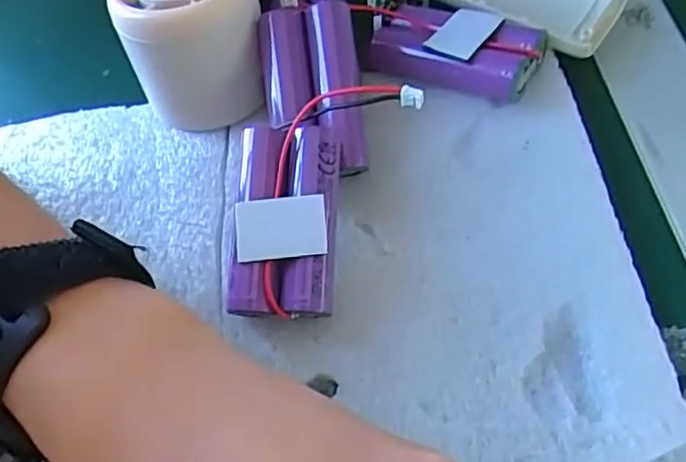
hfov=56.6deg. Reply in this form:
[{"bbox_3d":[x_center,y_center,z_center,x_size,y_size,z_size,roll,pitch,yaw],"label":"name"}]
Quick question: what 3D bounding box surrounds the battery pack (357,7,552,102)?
[{"bbox_3d":[0.044,-0.075,0.264,0.070,0.022,0.033,24,66,17],"label":"battery pack"}]

